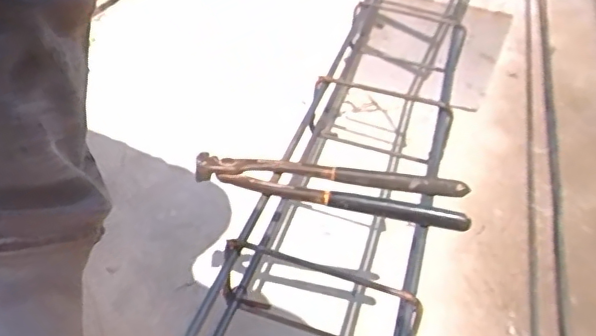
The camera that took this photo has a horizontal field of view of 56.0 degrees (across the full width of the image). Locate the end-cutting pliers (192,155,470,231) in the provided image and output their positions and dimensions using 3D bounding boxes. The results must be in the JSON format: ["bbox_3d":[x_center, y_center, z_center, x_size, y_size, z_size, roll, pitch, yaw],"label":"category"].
[{"bbox_3d":[0.024,0.015,0.450,0.215,0.025,0.047,11,40,4],"label":"end-cutting pliers"}]

